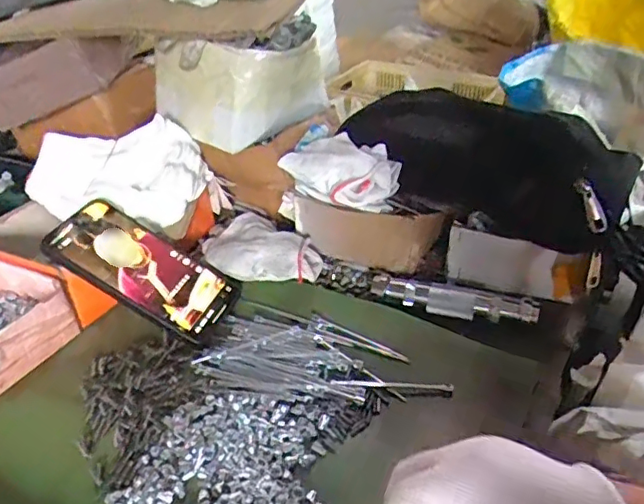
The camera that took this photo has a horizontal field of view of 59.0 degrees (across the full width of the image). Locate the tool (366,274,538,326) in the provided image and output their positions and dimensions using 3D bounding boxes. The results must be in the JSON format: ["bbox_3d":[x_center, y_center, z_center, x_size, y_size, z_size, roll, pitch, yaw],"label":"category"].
[{"bbox_3d":[0.113,0.040,0.494,0.140,0.019,0.022,9,36,16],"label":"tool"}]

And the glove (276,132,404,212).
[{"bbox_3d":[0.019,-0.077,0.532,0.098,0.052,0.063,20,39,29],"label":"glove"}]

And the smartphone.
[{"bbox_3d":[-0.149,0.012,0.491,0.153,0.013,0.086,32,46,-4],"label":"smartphone"}]

